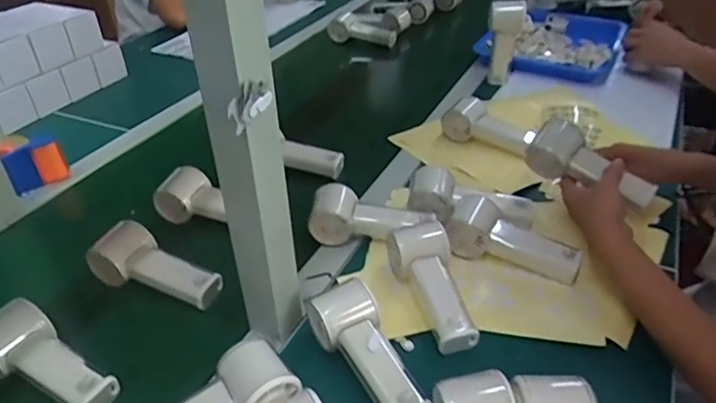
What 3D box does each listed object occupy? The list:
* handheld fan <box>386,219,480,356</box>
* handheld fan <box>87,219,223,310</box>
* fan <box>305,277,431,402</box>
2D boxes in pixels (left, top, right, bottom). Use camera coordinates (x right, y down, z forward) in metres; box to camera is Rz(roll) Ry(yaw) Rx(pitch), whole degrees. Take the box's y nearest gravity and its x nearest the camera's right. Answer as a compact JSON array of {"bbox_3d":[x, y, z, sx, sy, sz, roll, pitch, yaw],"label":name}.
[{"bbox_3d":[0.080,0.084,0.591,0.063,0.050,0.167,-10,48,-11],"label":"handheld fan"},{"bbox_3d":[-0.228,0.070,0.625,0.154,0.049,0.054,11,37,18],"label":"handheld fan"},{"bbox_3d":[0.012,0.143,0.516,0.056,0.060,0.147,-21,39,-25],"label":"fan"}]

